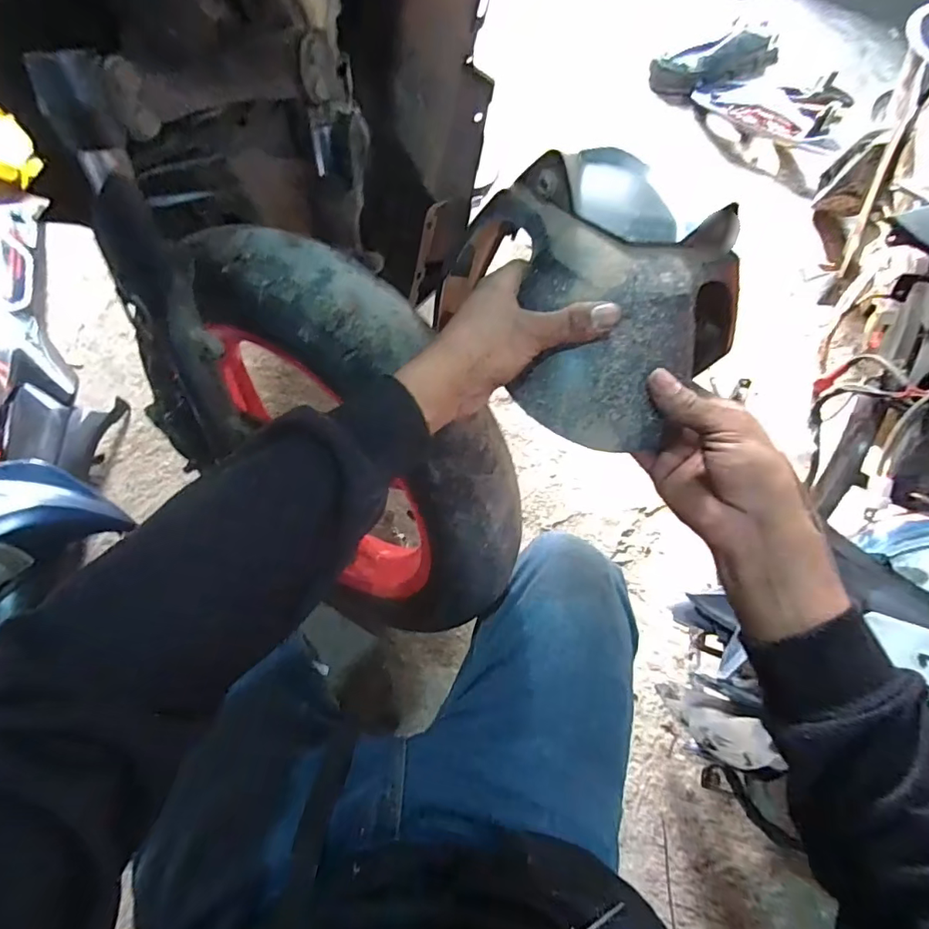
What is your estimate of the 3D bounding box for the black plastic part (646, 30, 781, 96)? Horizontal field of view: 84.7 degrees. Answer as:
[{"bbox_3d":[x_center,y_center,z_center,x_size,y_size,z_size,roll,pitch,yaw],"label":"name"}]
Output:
[{"bbox_3d":[0.677,-1.038,1.320,0.372,0.077,0.133,-14,70,-7],"label":"black plastic part"}]

